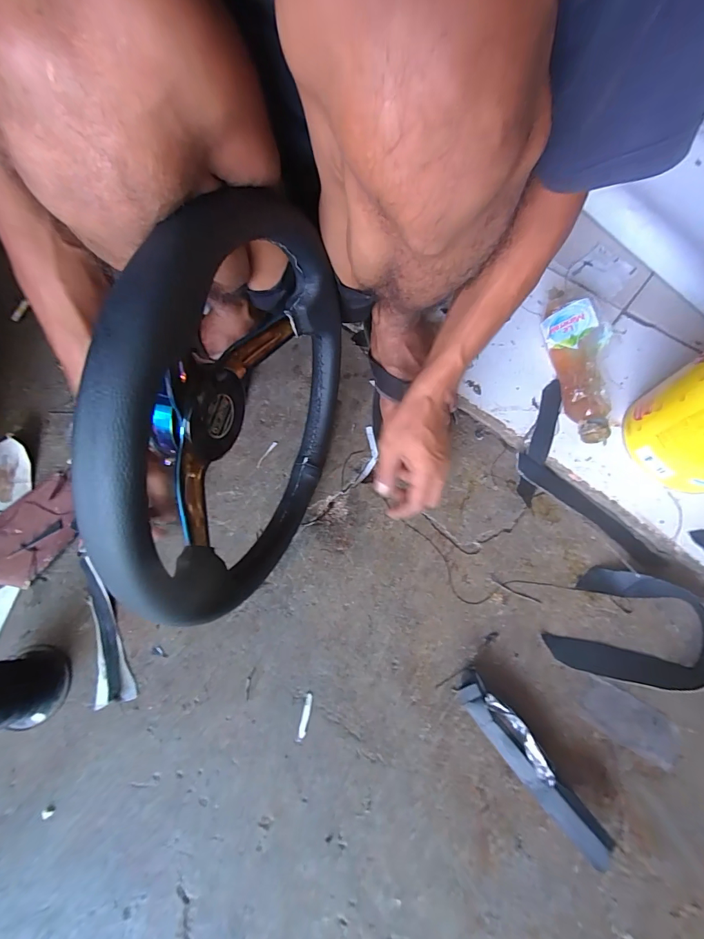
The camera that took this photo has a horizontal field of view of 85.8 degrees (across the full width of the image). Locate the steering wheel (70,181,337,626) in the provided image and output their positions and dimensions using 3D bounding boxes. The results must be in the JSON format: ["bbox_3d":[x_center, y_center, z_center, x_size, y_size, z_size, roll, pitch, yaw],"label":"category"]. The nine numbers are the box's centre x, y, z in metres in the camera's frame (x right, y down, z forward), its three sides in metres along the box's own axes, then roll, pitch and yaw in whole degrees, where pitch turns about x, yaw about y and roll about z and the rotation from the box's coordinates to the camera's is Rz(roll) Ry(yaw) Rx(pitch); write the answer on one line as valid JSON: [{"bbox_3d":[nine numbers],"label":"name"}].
[{"bbox_3d":[-0.090,-0.041,0.329,0.082,0.318,0.319,15,70,5],"label":"steering wheel"}]

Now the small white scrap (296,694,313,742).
[{"bbox_3d":[-0.050,0.266,0.408,0.009,0.004,0.045,13,69,4],"label":"small white scrap"}]

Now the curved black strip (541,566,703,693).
[{"bbox_3d":[0.320,0.178,0.432,0.174,0.028,0.119,13,69,4],"label":"curved black strip"}]

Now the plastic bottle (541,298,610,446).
[{"bbox_3d":[0.319,-0.138,0.521,0.069,0.058,0.219,-1,70,0],"label":"plastic bottle"}]

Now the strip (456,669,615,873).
[{"bbox_3d":[0.184,0.302,0.395,0.037,0.023,0.191,-37,74,-14],"label":"strip"}]

